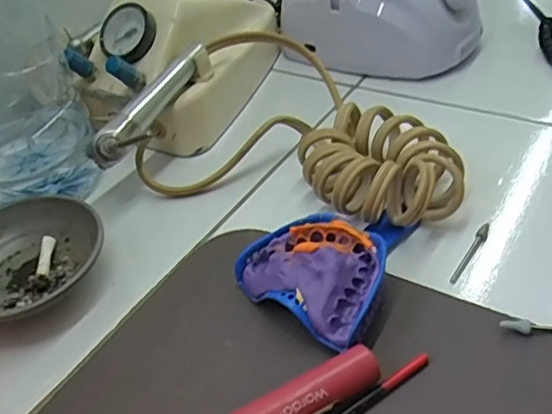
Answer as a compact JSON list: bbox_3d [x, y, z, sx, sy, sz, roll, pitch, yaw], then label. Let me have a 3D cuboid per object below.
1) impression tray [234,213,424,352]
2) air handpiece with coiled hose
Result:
[{"bbox_3d":[0.029,0.024,0.296,0.072,0.027,0.084,25,52,35],"label":"impression tray"},{"bbox_3d":[0.010,-0.051,0.363,0.204,0.056,0.132,4,42,16],"label":"air handpiece with coiled hose"}]

